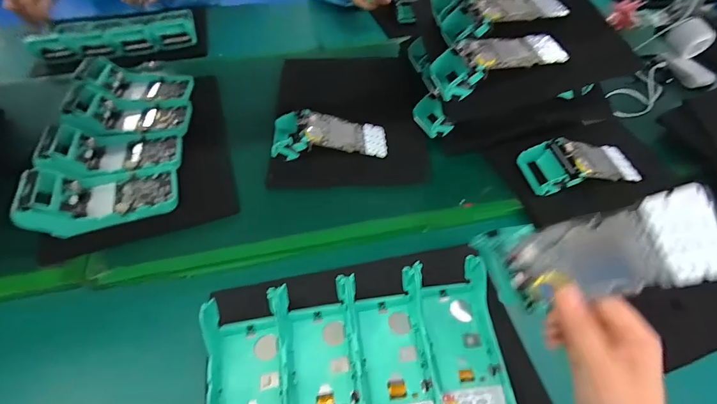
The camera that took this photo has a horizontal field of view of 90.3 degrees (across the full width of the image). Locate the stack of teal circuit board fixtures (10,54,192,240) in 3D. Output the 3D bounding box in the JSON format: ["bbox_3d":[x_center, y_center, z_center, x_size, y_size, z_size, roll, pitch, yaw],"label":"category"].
[{"bbox_3d":[-0.356,-0.105,0.555,0.167,0.088,0.347,-8,52,-5],"label":"stack of teal circuit board fixtures"}]

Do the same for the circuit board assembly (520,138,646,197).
[{"bbox_3d":[0.328,-0.055,0.519,0.167,0.053,0.077,-10,52,-7],"label":"circuit board assembly"}]

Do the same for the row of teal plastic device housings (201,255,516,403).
[{"bbox_3d":[0.001,0.165,0.366,0.301,0.051,0.165,-8,52,-6],"label":"row of teal plastic device housings"}]

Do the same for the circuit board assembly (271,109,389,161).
[{"bbox_3d":[-0.046,-0.097,0.575,0.175,0.061,0.074,10,55,-17],"label":"circuit board assembly"}]

